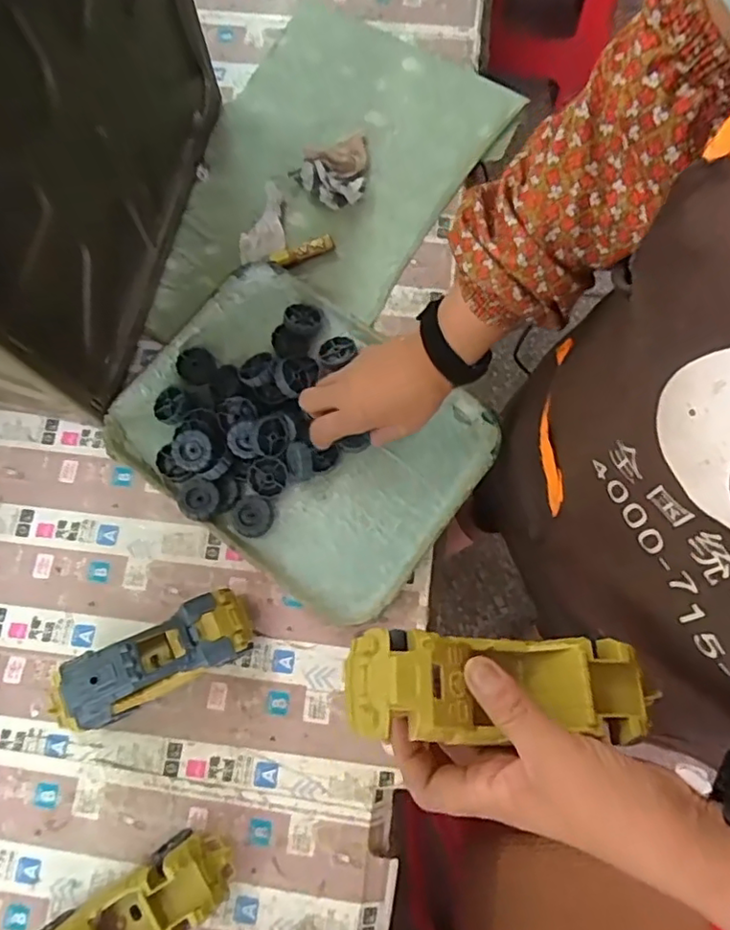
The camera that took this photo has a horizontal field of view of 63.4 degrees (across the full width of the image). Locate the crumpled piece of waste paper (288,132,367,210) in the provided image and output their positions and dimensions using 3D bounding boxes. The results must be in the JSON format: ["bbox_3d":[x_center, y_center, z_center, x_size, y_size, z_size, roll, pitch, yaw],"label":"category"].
[{"bbox_3d":[-0.040,-0.341,0.676,0.080,0.027,0.085,3,77,2],"label":"crumpled piece of waste paper"}]

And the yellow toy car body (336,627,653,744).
[{"bbox_3d":[0.068,0.120,0.325,0.155,0.047,0.055,2,77,-7],"label":"yellow toy car body"}]

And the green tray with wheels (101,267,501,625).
[{"bbox_3d":[-0.068,-0.038,0.580,0.342,0.041,0.249,35,80,9],"label":"green tray with wheels"}]

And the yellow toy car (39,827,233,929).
[{"bbox_3d":[-0.186,0.363,0.477,0.171,0.063,0.060,-32,78,-6],"label":"yellow toy car"}]

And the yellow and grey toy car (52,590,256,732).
[{"bbox_3d":[-0.188,0.172,0.512,0.177,0.086,0.055,-27,78,-5],"label":"yellow and grey toy car"}]

